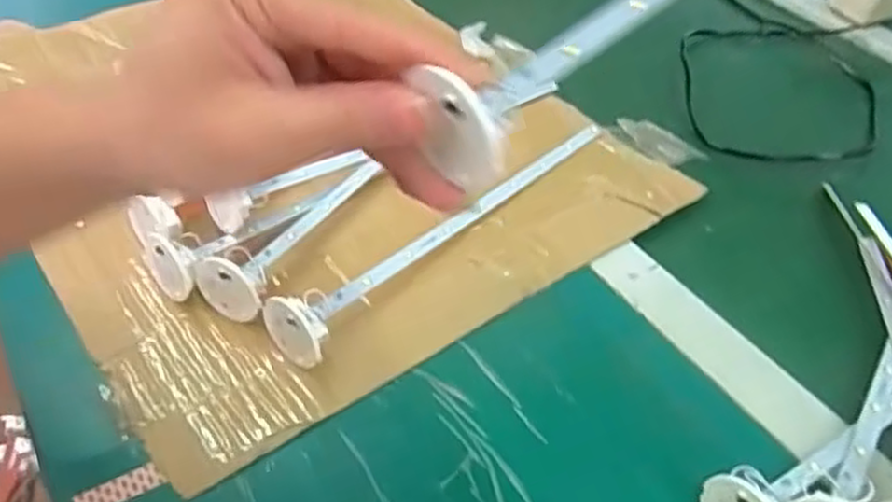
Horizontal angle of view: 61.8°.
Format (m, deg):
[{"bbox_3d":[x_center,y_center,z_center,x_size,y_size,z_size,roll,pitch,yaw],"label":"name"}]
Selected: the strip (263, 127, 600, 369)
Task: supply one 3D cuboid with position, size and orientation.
[{"bbox_3d":[0.014,-0.025,0.452,0.030,0.032,0.287,32,49,25],"label":"strip"}]

